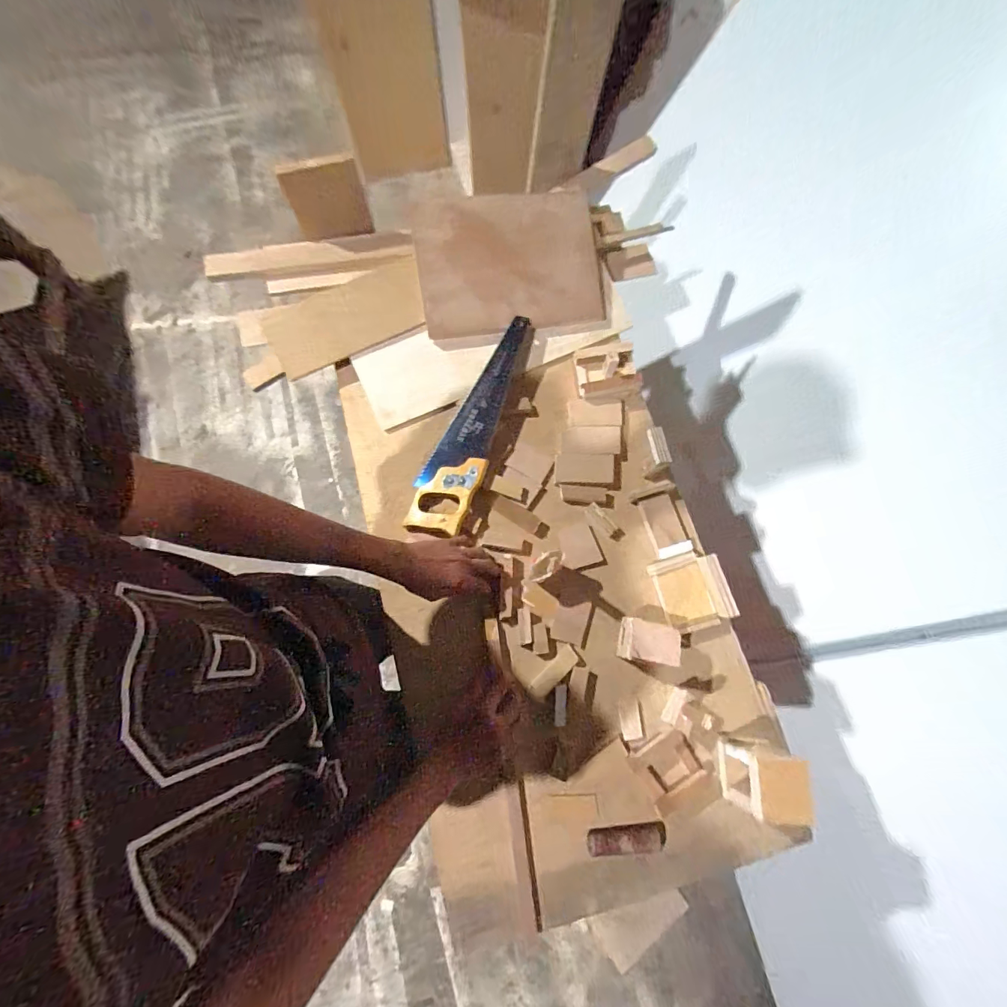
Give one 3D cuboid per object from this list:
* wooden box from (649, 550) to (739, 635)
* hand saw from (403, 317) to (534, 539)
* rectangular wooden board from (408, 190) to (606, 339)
[{"bbox_3d":[0.292,0.135,0.662,0.099,0.034,0.110,-15,74,-4],"label":"wooden box"},{"bbox_3d":[-0.043,-0.134,0.728,0.095,0.034,0.400,25,75,7],"label":"hand saw"},{"bbox_3d":[0.010,-0.408,0.737,0.307,0.019,0.207,-9,109,-6],"label":"rectangular wooden board"}]

